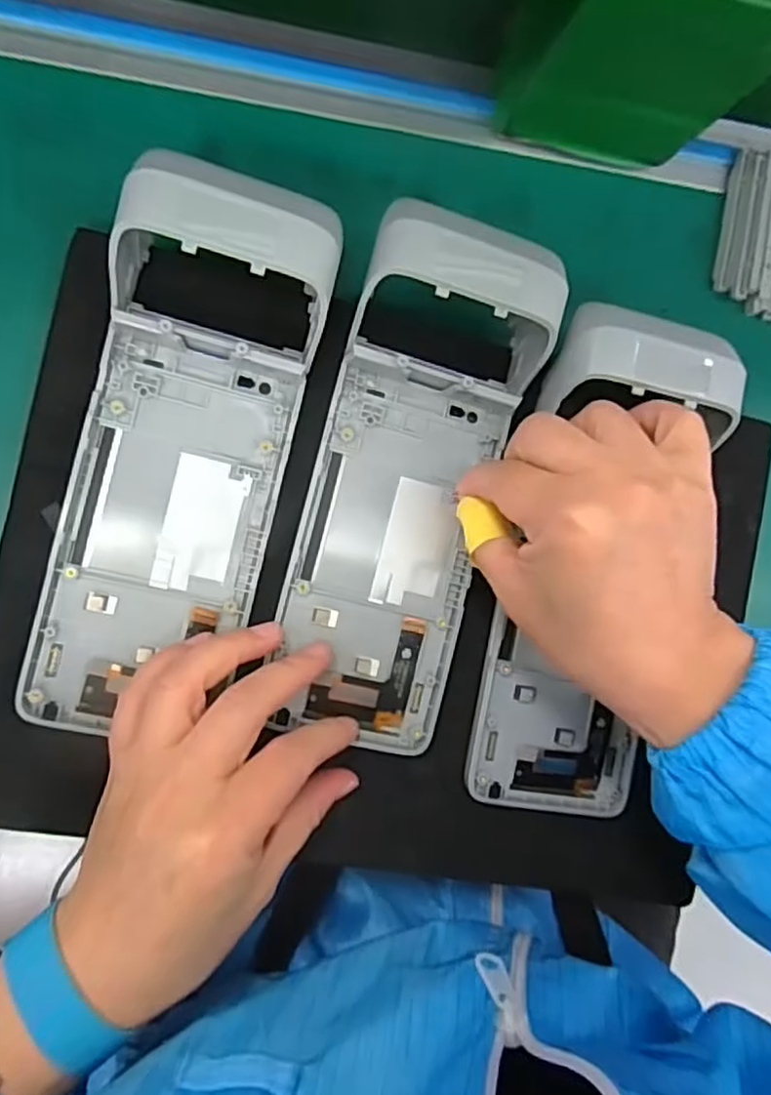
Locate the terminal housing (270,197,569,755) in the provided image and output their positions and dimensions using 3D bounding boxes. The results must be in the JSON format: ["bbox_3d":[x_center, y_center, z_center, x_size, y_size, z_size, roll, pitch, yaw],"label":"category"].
[{"bbox_3d":[0.007,-0.024,0.294,0.082,0.038,0.216,12,100,-9],"label":"terminal housing"}]

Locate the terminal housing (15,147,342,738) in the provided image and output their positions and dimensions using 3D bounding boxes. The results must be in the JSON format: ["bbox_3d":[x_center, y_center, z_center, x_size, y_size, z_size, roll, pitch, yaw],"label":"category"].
[{"bbox_3d":[-0.084,-0.035,0.274,0.084,0.041,0.221,19,98,-8],"label":"terminal housing"}]

